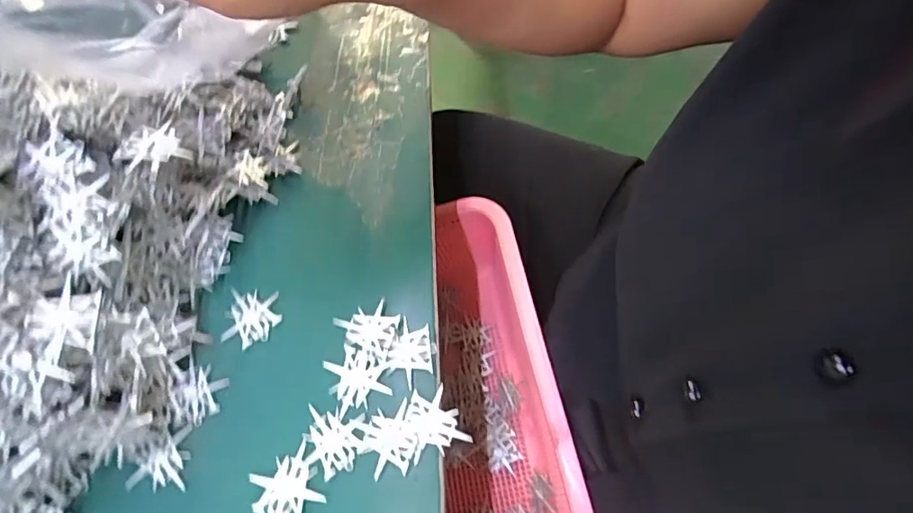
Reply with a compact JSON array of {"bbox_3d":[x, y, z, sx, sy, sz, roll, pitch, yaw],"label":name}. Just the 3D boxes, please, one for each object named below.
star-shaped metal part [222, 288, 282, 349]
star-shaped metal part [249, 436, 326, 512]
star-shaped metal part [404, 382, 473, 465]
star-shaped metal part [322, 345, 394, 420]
[{"bbox_3d":[-0.128,0.039,0.315,0.034,0.004,0.037,0,69,1],"label":"star-shaped metal part"},{"bbox_3d":[-0.092,0.126,0.273,0.034,0.004,0.036,-27,70,-9],"label":"star-shaped metal part"},{"bbox_3d":[-0.012,0.092,0.284,0.032,0.004,0.035,-17,69,-5],"label":"star-shaped metal part"},{"bbox_3d":[-0.058,0.071,0.295,0.032,0.006,0.033,-20,69,-6],"label":"star-shaped metal part"}]

